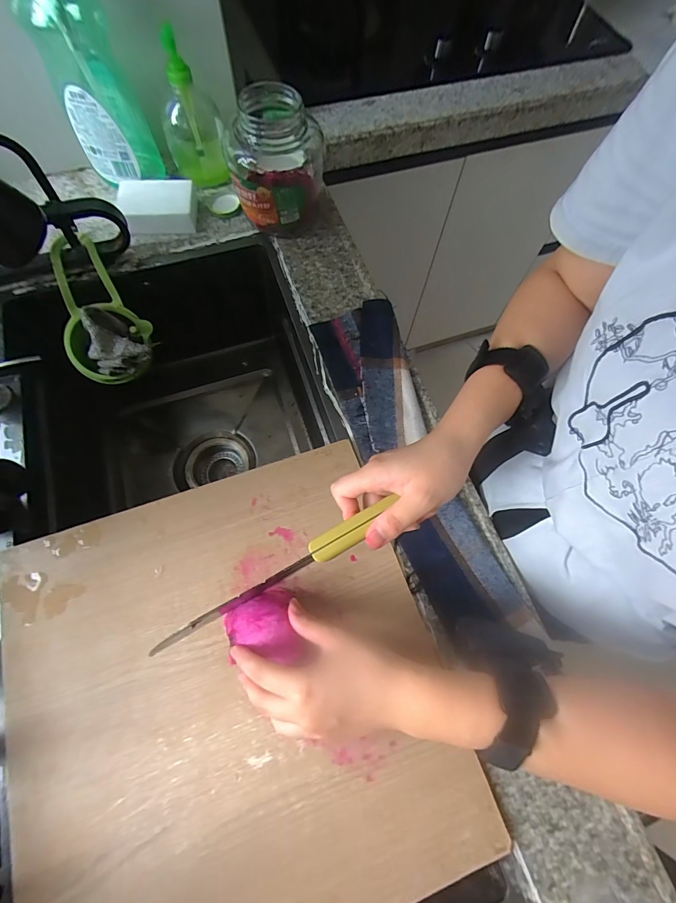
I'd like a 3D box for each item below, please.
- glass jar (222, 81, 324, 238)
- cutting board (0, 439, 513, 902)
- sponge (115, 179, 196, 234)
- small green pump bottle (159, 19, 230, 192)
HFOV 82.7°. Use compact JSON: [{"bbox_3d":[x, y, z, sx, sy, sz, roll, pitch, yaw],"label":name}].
[{"bbox_3d":[-0.082,-0.383,0.517,0.118,0.141,0.128,0,69,-1],"label":"glass jar"},{"bbox_3d":[-0.099,0.214,0.354,0.372,0.013,0.383,-19,70,-8],"label":"cutting board"},{"bbox_3d":[-0.257,-0.351,0.553,0.105,0.035,0.081,-10,69,-5],"label":"sponge"},{"bbox_3d":[-0.203,-0.463,0.527,0.082,0.150,0.068,-17,70,-8],"label":"small green pump bottle"}]

